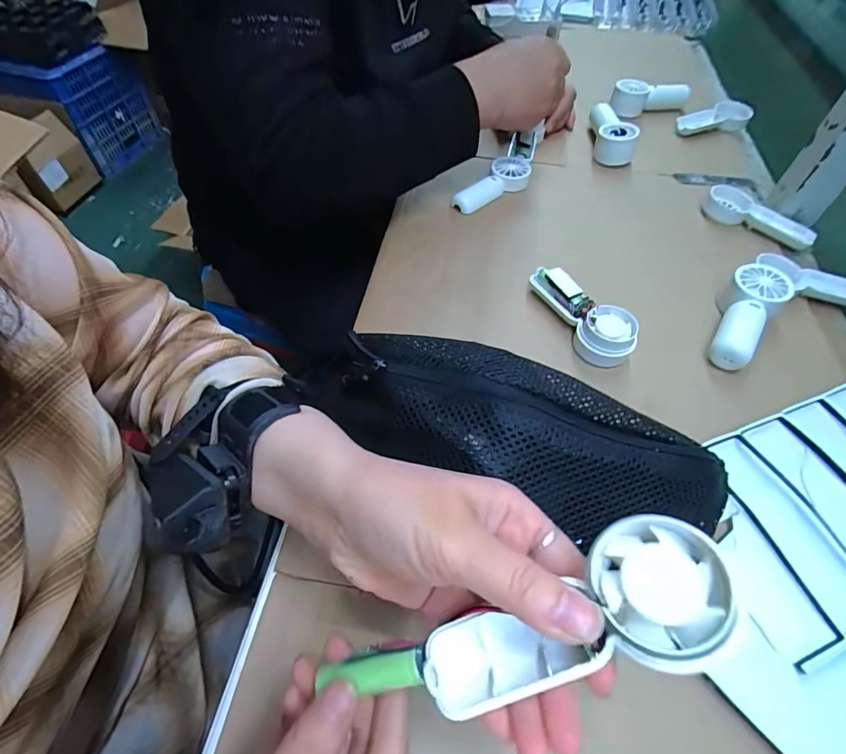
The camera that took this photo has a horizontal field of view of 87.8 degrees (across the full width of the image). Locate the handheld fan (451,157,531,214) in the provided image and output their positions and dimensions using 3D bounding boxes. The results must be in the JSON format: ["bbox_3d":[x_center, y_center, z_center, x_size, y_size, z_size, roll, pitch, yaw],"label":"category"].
[{"bbox_3d":[0.077,-0.218,0.503,0.106,0.027,0.040,-28,60,-20],"label":"handheld fan"}]

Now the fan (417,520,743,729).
[{"bbox_3d":[0.052,0.087,0.156,0.107,0.023,0.042,-31,53,18],"label":"fan"}]

